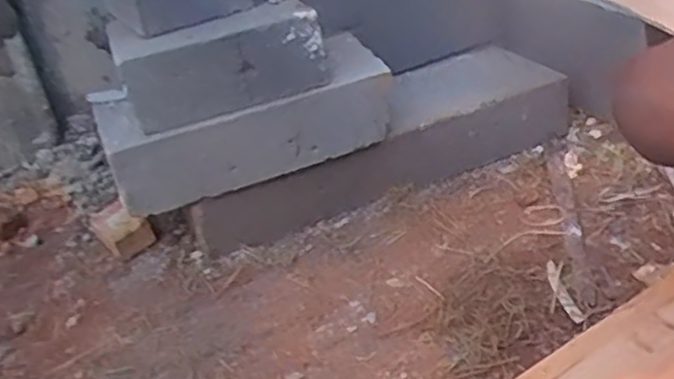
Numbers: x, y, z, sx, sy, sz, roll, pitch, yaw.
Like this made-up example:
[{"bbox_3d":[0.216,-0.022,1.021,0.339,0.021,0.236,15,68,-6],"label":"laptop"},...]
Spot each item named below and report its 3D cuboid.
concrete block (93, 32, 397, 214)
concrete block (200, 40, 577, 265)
[{"bbox_3d":[-0.120,-0.094,0.966,0.383,0.110,0.163,-20,33,-12],"label":"concrete block"},{"bbox_3d":[0.056,-0.070,1.069,0.588,0.102,0.165,-22,34,-15],"label":"concrete block"}]

